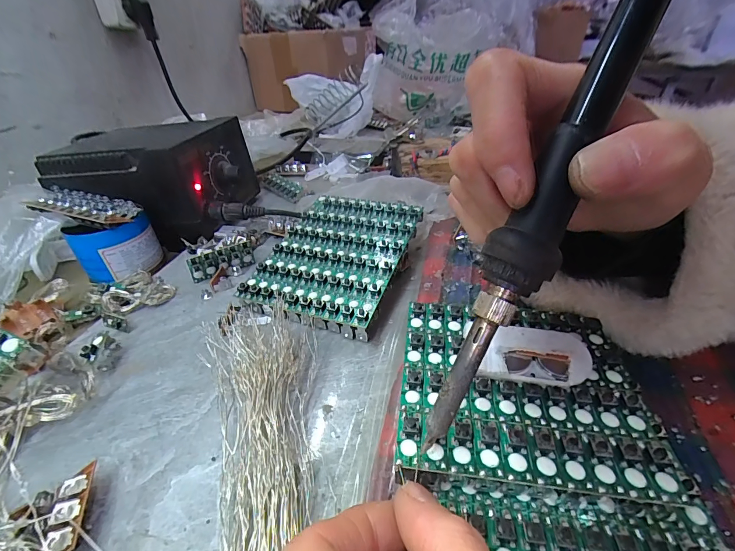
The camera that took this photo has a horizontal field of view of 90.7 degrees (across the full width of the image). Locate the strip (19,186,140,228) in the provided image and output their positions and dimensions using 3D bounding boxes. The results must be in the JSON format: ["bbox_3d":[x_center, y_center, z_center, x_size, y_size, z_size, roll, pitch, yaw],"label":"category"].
[{"bbox_3d":[-0.221,-0.051,0.278,0.095,0.013,0.032,11,37,17],"label":"strip"}]

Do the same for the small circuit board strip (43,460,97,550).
[{"bbox_3d":[-0.114,0.089,0.138,0.011,0.004,0.034,-9,37,-17],"label":"small circuit board strip"}]

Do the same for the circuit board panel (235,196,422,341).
[{"bbox_3d":[-0.022,-0.016,0.267,0.095,0.015,0.130,10,47,16],"label":"circuit board panel"}]

